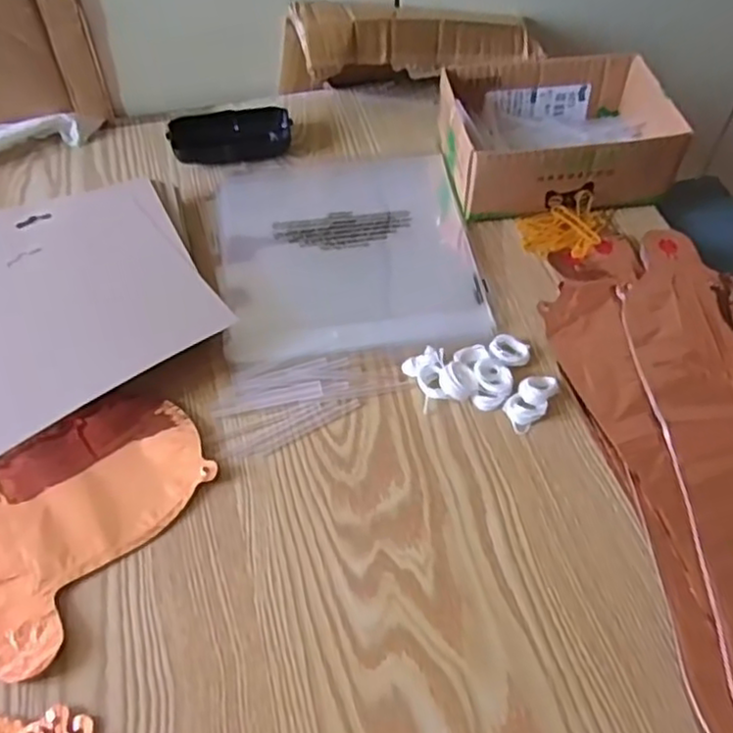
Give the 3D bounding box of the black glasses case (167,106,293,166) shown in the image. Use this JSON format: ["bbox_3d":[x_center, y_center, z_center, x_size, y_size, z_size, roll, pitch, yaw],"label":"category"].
[{"bbox_3d":[-0.124,-0.215,0.644,0.108,0.024,0.050,-13,55,-9],"label":"black glasses case"}]

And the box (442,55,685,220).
[{"bbox_3d":[0.165,-0.204,0.615,0.181,0.065,0.135,-4,54,-3],"label":"box"}]

